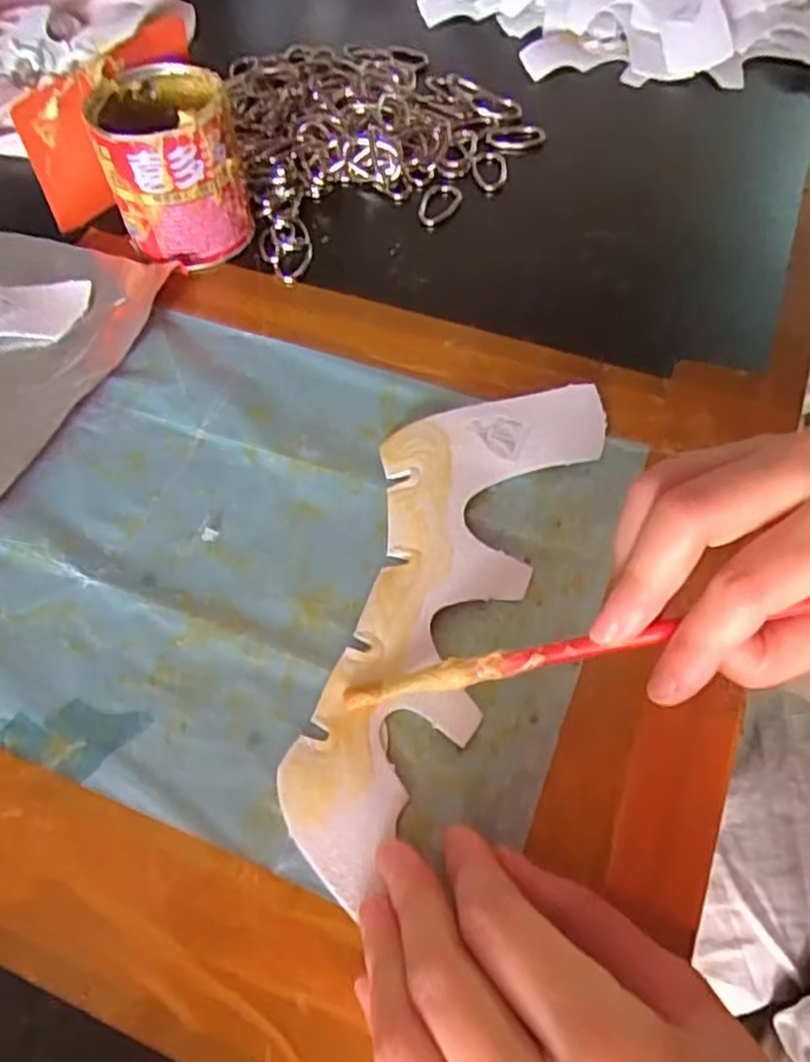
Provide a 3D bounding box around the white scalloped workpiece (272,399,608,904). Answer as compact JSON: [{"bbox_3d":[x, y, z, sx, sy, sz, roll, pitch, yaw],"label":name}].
[{"bbox_3d":[0.010,0.018,0.269,0.074,0.006,0.212,19,62,13],"label":"white scalloped workpiece"}]

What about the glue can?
[{"bbox_3d":[-0.114,-0.179,0.360,0.067,0.070,0.063,-12,58,-6],"label":"glue can"}]

